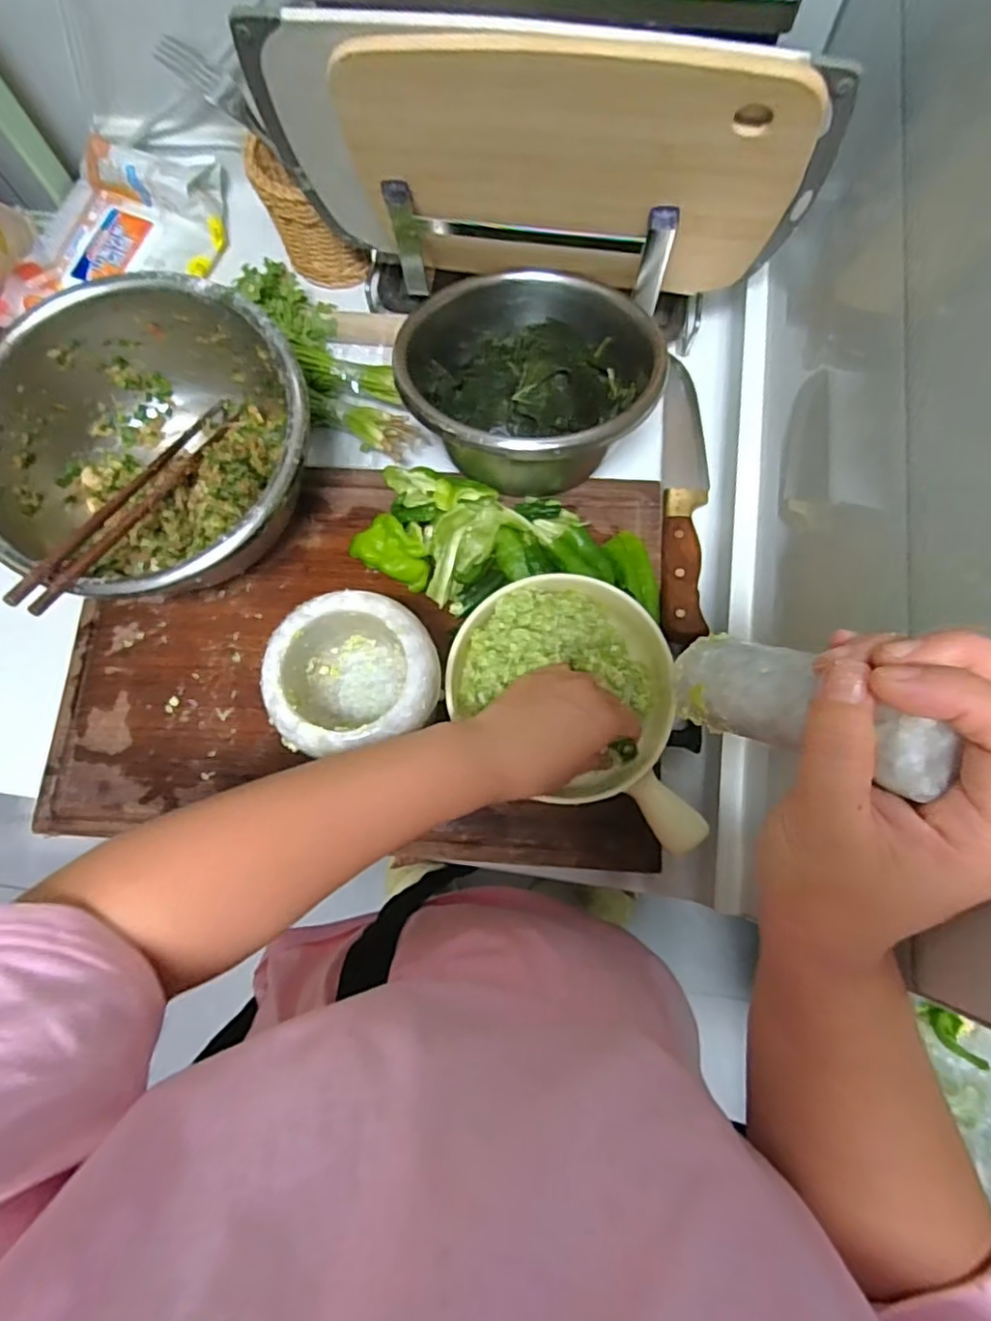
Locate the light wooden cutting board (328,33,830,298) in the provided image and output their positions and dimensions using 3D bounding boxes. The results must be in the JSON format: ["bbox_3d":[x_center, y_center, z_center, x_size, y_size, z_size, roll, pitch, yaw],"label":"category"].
[{"bbox_3d":[0.049,-0.306,0.415,0.267,0.190,0.017,9,90,4],"label":"light wooden cutting board"}]

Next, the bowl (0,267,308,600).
[{"bbox_3d":[-0.242,-0.145,0.468,0.222,0.101,0.220,0,77,1],"label":"bowl"}]

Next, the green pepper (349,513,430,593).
[{"bbox_3d":[-0.075,-0.079,0.486,0.060,0.031,0.039,33,80,8],"label":"green pepper"}]

